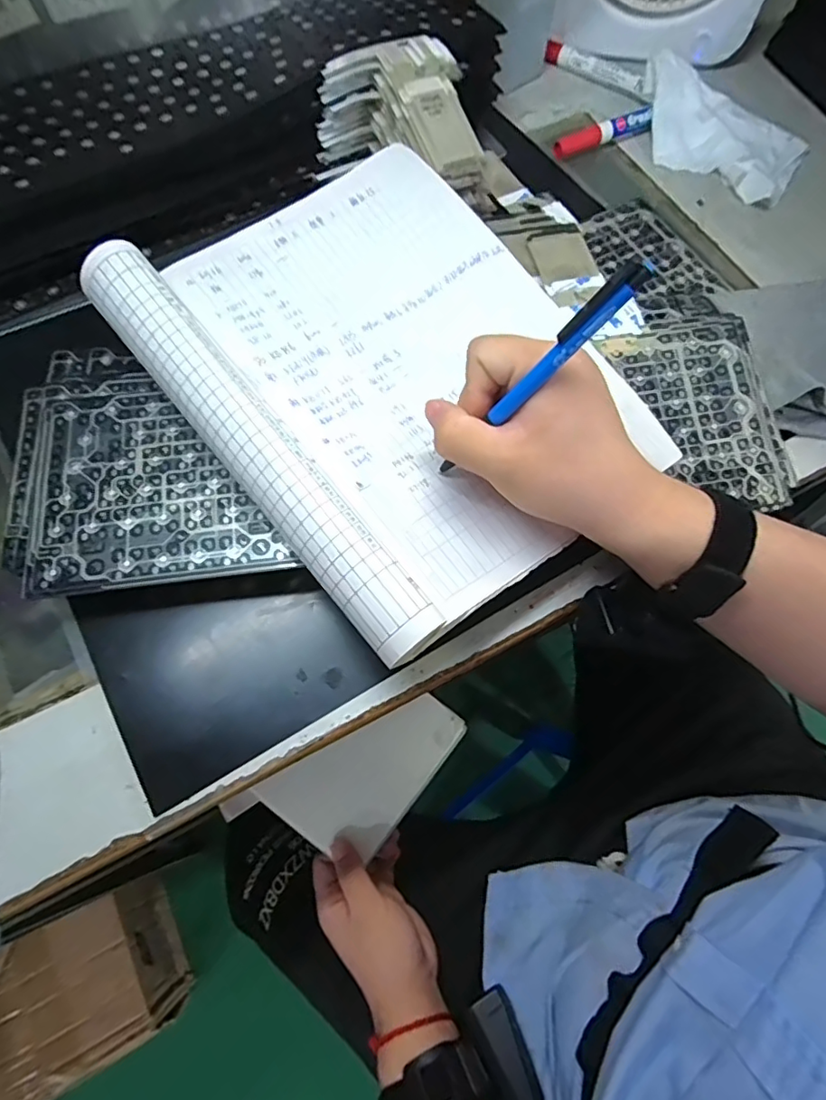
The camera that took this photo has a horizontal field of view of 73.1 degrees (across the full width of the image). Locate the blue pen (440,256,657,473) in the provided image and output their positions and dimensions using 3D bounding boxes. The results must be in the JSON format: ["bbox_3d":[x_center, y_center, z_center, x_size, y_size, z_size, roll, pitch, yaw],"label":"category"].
[{"bbox_3d":[0.053,-0.076,0.257,0.008,0.133,0.008,-1,62,-37],"label":"blue pen"}]

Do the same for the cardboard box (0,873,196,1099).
[{"bbox_3d":[-0.517,0.666,0.820,0.286,0.158,0.196,-26,71,-12],"label":"cardboard box"}]

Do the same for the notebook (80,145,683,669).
[{"bbox_3d":[-0.015,-0.115,0.329,0.227,0.046,0.289,-37,72,-16],"label":"notebook"}]

